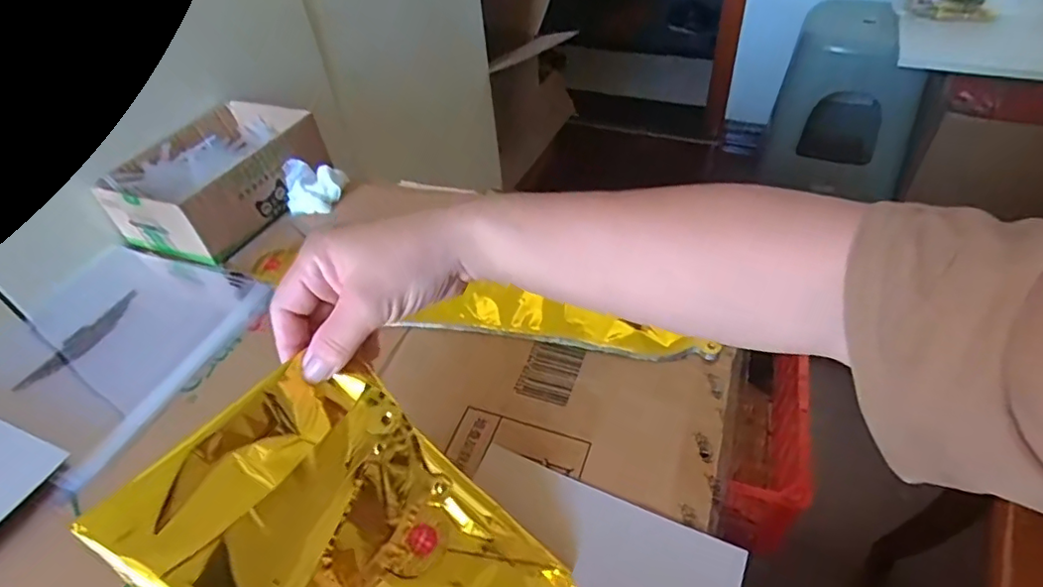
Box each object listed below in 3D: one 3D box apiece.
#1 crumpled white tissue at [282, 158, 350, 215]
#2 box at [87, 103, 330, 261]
[{"bbox_3d":[-0.210,-0.111,0.587,0.061,0.046,0.031,-18,46,-12],"label":"crumpled white tissue"},{"bbox_3d":[-0.308,-0.123,0.591,0.147,0.062,0.189,14,48,19],"label":"box"}]

